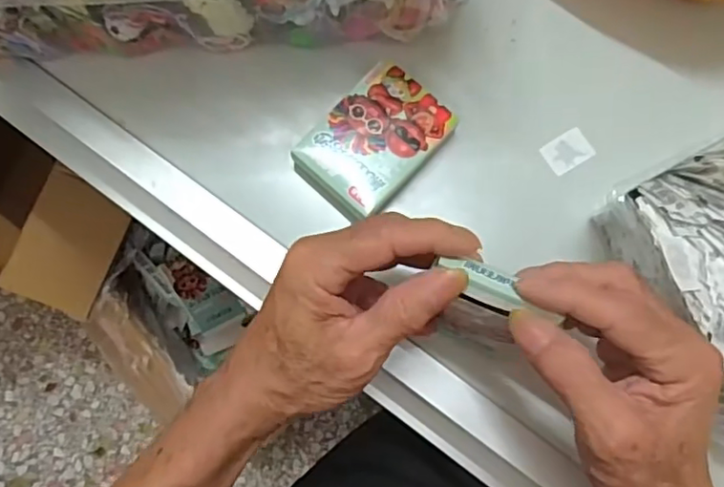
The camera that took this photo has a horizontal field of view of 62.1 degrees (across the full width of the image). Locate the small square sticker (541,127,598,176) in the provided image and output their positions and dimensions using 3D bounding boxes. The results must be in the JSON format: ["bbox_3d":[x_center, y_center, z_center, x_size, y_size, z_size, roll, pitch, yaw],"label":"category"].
[{"bbox_3d":[0.140,-0.062,0.407,0.031,0.004,0.023,-31,75,-1],"label":"small square sticker"}]

